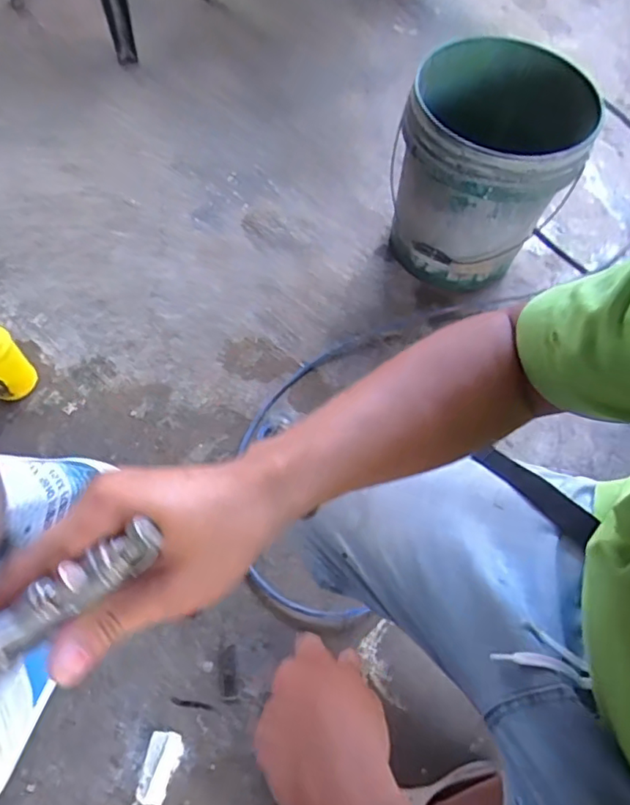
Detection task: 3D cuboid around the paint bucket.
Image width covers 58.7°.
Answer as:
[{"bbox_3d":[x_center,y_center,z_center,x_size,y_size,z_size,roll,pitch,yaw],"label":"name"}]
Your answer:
[{"bbox_3d":[0.283,-0.394,0.998,0.284,0.335,0.294,2,62,-3],"label":"paint bucket"}]

